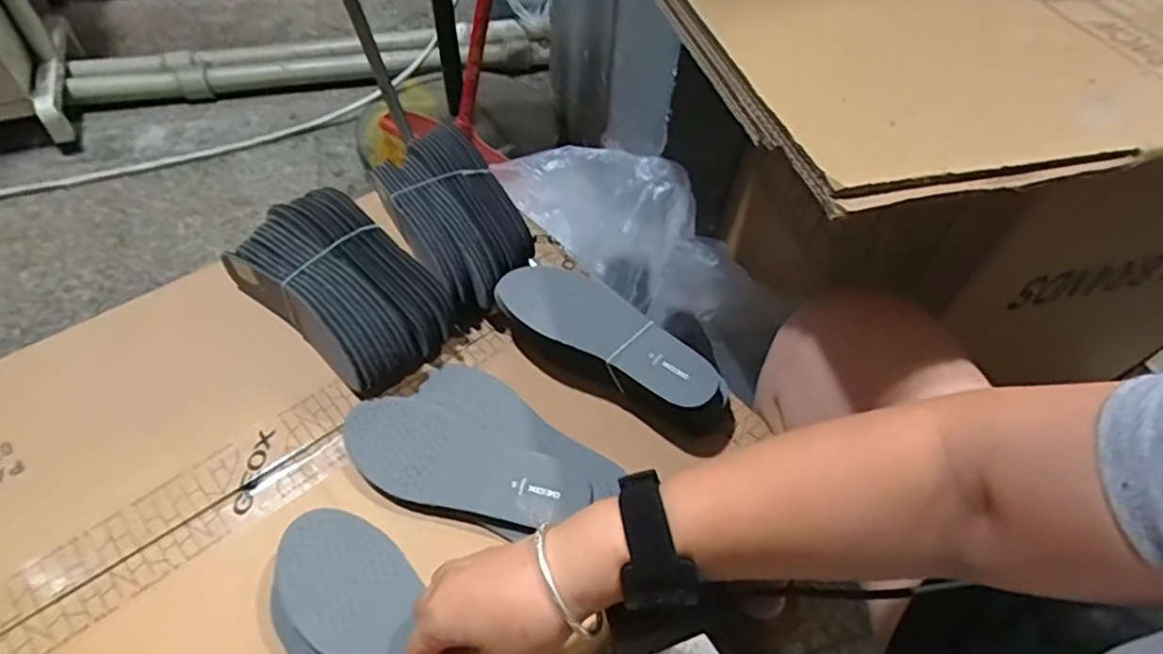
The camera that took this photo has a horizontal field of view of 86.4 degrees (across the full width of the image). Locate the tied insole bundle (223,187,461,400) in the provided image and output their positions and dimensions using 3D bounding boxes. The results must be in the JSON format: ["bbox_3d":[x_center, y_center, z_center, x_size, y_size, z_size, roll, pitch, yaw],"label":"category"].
[{"bbox_3d":[-0.207,-0.036,0.535,0.209,0.073,0.107,33,56,22],"label":"tied insole bundle"}]

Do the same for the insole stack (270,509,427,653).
[{"bbox_3d":[-0.117,0.194,0.383,0.193,0.030,0.078,32,56,20],"label":"insole stack"}]

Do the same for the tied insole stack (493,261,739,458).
[{"bbox_3d":[0.029,0.018,0.509,0.212,0.053,0.073,28,55,19],"label":"tied insole stack"}]

